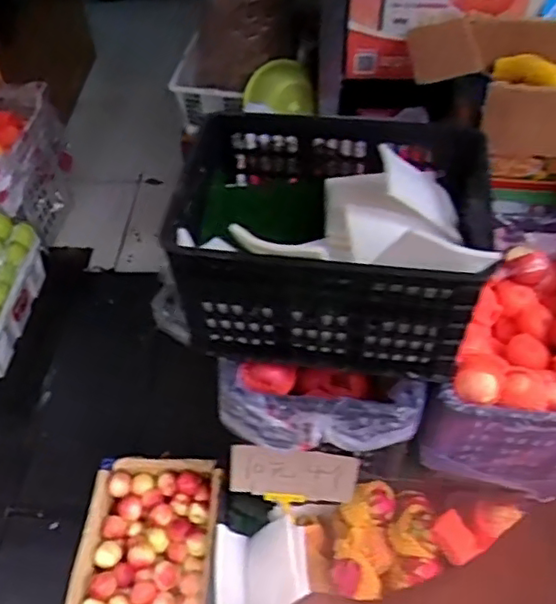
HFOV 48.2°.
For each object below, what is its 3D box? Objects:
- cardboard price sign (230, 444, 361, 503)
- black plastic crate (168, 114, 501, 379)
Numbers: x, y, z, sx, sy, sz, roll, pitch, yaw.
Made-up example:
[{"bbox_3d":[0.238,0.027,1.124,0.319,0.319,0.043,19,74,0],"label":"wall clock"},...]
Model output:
[{"bbox_3d":[0.032,0.347,1.260,0.252,0.135,0.011,8,31,0],"label":"cardboard price sign"},{"bbox_3d":[0.093,-0.129,1.087,0.502,0.301,0.381,6,50,5],"label":"black plastic crate"}]

